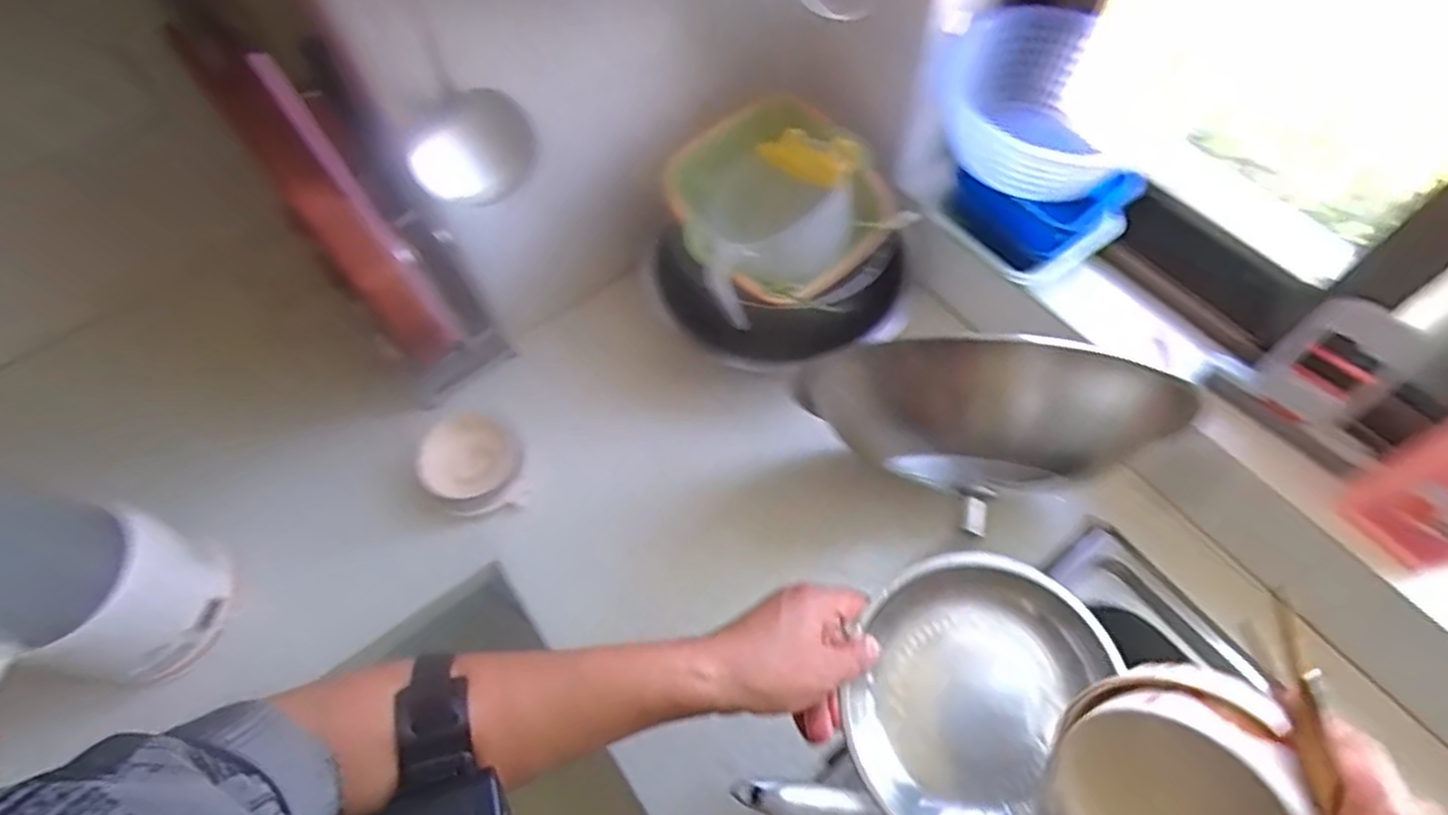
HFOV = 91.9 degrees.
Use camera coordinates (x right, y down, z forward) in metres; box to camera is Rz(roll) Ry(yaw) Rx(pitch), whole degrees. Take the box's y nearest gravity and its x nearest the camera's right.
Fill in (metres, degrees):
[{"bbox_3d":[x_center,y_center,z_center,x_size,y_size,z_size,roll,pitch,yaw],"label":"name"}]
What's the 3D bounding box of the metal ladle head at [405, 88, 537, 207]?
[{"bbox_3d":[-0.220,-0.221,0.625,0.030,0.122,0.116,30,67,18],"label":"metal ladle head"}]

